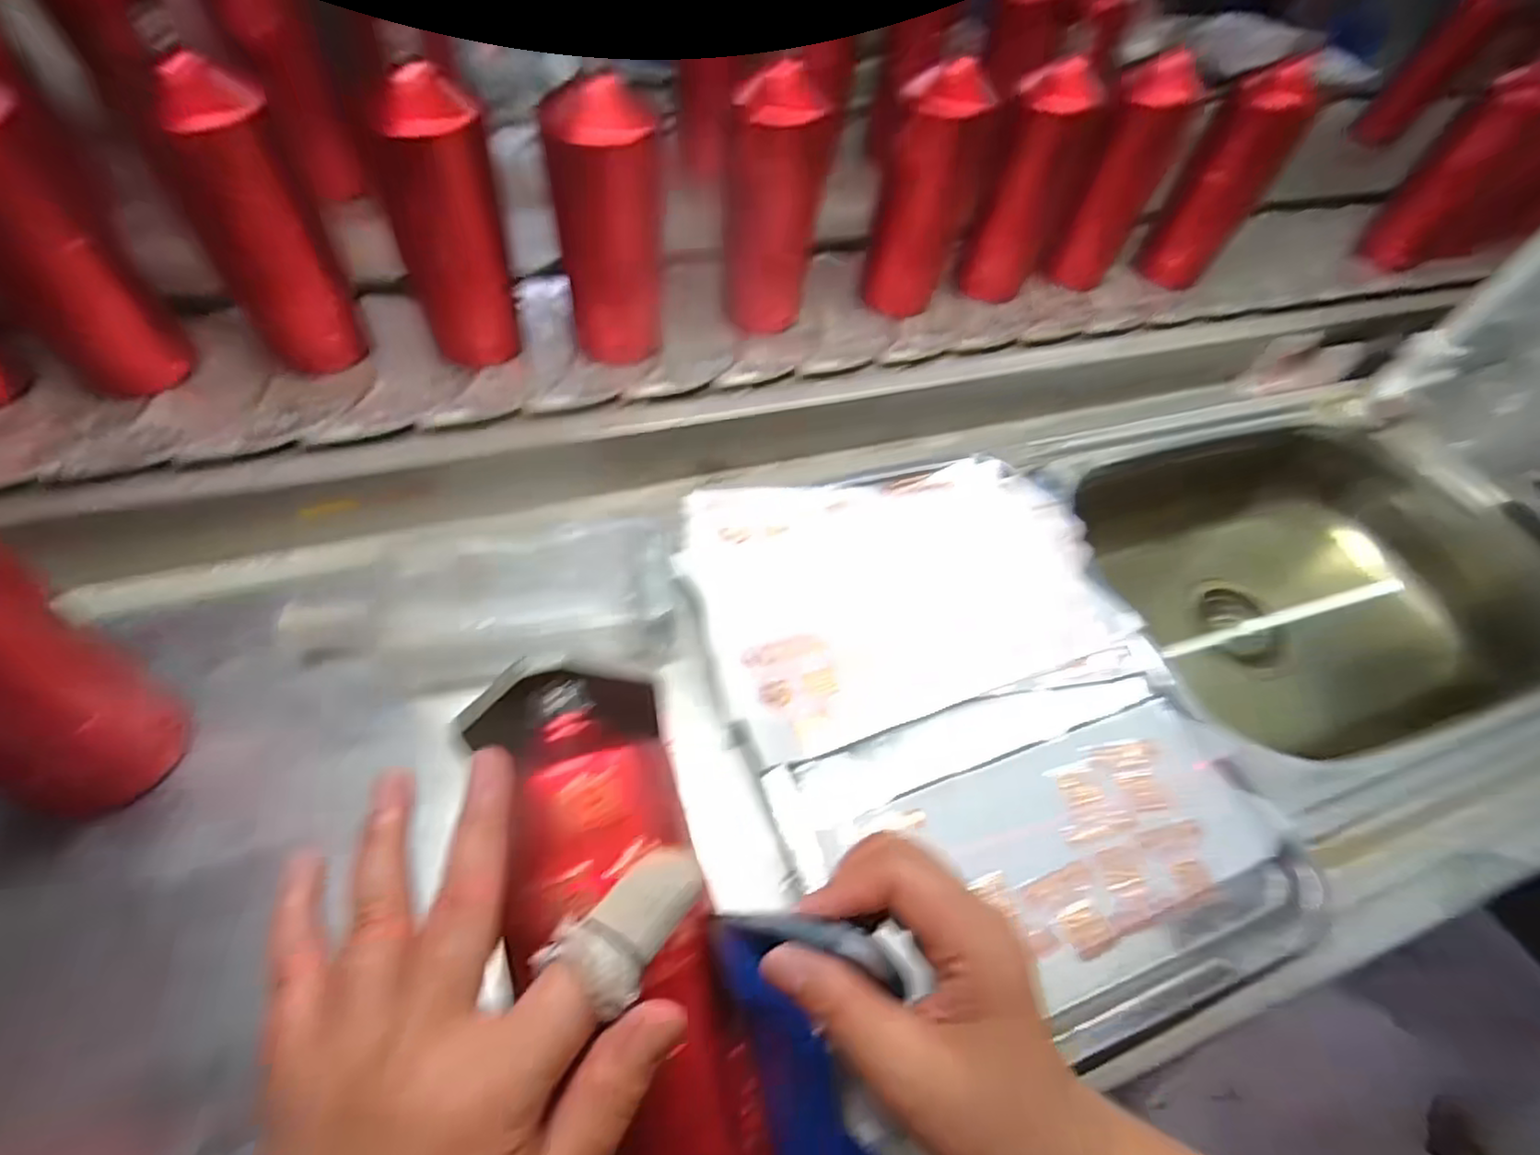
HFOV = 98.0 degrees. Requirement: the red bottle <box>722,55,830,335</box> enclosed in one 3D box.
[{"bbox_3d":[0.000,-0.287,0.540,0.076,0.184,0.068,13,58,0],"label":"red bottle"}]

